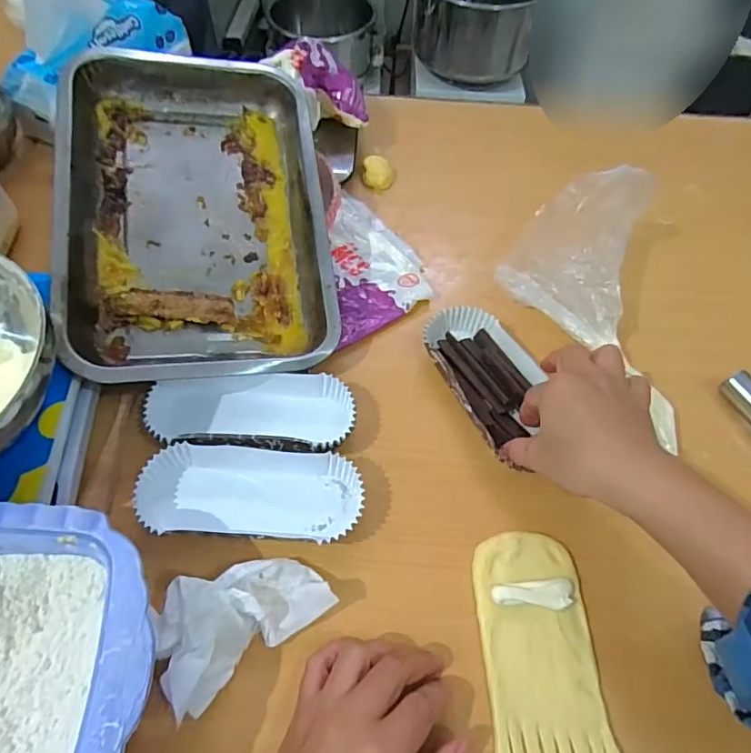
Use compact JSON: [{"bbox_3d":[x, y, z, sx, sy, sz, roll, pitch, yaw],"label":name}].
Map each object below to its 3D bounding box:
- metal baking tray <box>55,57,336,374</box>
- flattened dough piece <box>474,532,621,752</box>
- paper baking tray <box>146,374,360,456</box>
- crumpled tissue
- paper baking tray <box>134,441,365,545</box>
[{"bbox_3d":[-0.145,-0.143,0.446,0.206,0.040,0.294,-4,73,-17],"label":"metal baking tray"},{"bbox_3d":[0.103,0.181,0.322,0.068,0.014,0.166,-2,58,-3],"label":"flattened dough piece"},{"bbox_3d":[-0.091,0.027,0.396,0.146,0.027,0.063,3,58,0],"label":"paper baking tray"},{"bbox_3d":[-0.083,0.141,0.318,0.101,0.036,0.063,-34,65,-21],"label":"crumpled tissue"},{"bbox_3d":[-0.084,0.079,0.370,0.147,0.026,0.065,3,58,0],"label":"paper baking tray"}]

